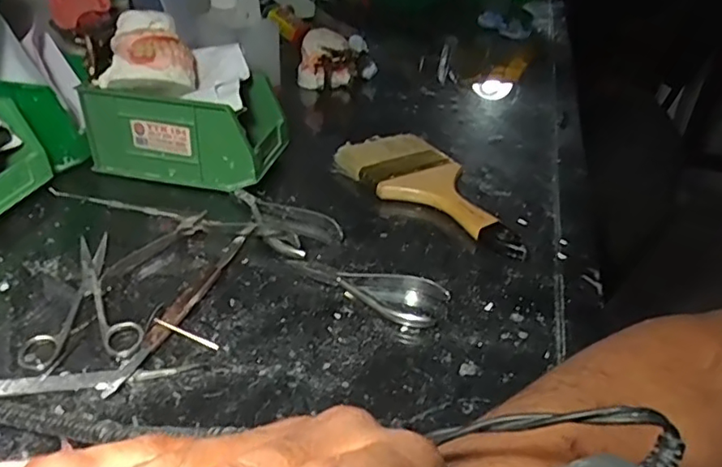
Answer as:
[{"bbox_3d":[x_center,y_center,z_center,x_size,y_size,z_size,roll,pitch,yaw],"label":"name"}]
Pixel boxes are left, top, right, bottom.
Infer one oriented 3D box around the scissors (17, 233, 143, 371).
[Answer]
[{"bbox_3d":[-0.190,0.041,0.410,0.070,0.009,0.130,-5,33,-12],"label":"scissors"}]

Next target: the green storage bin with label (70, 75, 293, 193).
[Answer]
[{"bbox_3d":[-0.165,-0.108,0.573,0.164,0.084,0.099,10,33,10],"label":"green storage bin with label"}]

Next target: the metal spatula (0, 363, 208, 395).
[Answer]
[{"bbox_3d":[-0.166,0.087,0.348,0.137,0.004,0.013,-4,33,-11],"label":"metal spatula"}]

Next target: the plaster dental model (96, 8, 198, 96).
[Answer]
[{"bbox_3d":[-0.192,-0.164,0.519,0.082,0.053,0.059,-3,33,-9],"label":"plaster dental model"}]

